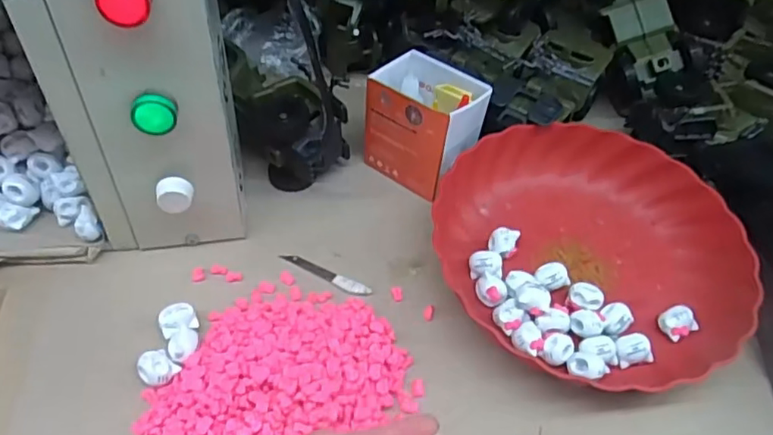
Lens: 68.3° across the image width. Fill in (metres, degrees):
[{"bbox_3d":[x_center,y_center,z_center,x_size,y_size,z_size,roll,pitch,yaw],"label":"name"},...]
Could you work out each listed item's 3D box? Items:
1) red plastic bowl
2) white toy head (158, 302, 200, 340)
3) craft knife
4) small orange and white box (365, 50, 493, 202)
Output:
[{"bbox_3d":[0.160,0.026,0.460,0.248,0.055,0.237,32,53,24],"label":"red plastic bowl"},{"bbox_3d":[-0.151,0.074,0.414,0.025,0.012,0.020,-19,51,-21],"label":"white toy head"},{"bbox_3d":[-0.049,0.046,0.463,0.079,0.004,0.011,23,49,17],"label":"craft knife"},{"bbox_3d":[0.032,-0.086,0.526,0.095,0.090,0.069,32,53,24],"label":"small orange and white box"}]

